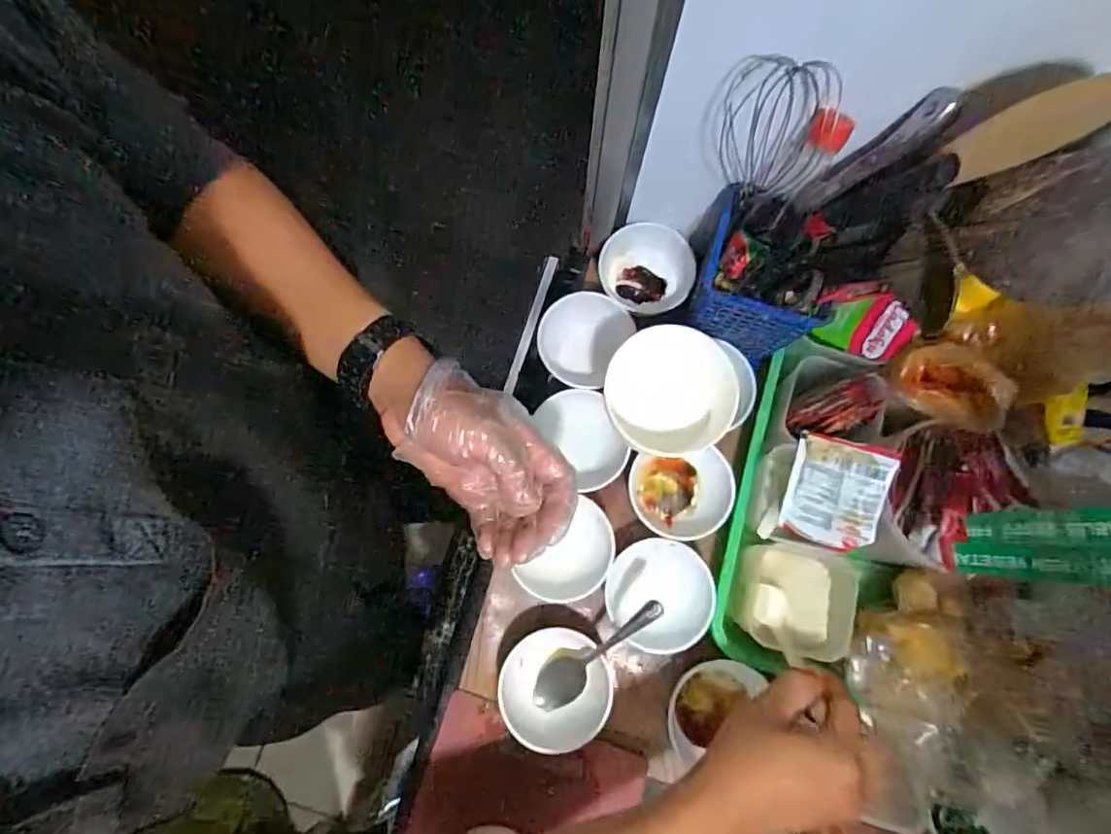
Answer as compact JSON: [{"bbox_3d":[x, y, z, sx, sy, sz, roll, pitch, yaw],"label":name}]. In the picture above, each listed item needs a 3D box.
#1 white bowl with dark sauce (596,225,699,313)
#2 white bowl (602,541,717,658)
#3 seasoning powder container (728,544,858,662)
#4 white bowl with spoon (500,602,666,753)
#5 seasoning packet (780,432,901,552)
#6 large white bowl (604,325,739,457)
[{"bbox_3d":[0.090,-0.149,0.564,0.096,0.046,0.079,39,80,8],"label":"white bowl with dark sauce"},{"bbox_3d":[0.092,0.159,0.499,0.090,0.043,0.091,0,78,0],"label":"white bowl"},{"bbox_3d":[0.205,0.155,0.479,0.088,0.058,0.086,16,78,3],"label":"seasoning powder container"},{"bbox_3d":[0.011,0.204,0.463,0.091,0.079,0.141,24,79,5],"label":"white bowl with spoon"},{"bbox_3d":[0.228,0.063,0.454,0.072,0.006,0.088,19,107,40],"label":"seasoning packet"},{"bbox_3d":[0.103,-0.032,0.501,0.114,0.058,0.110,-6,114,6],"label":"large white bowl"}]

